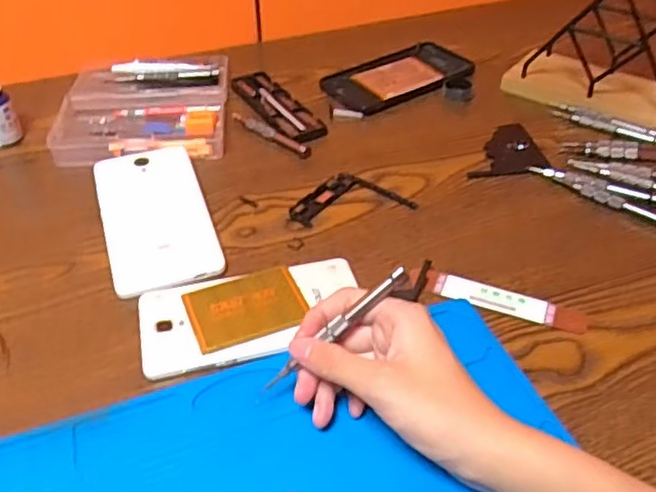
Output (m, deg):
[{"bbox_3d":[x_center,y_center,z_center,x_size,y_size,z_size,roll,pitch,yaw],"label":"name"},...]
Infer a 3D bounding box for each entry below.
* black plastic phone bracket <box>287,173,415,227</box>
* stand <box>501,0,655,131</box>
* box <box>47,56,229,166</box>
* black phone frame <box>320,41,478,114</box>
[{"bbox_3d":[0.015,-0.040,0.526,0.097,0.004,0.053,-11,42,-12],"label":"black plastic phone bracket"},{"bbox_3d":[0.279,-0.196,0.622,0.163,0.105,0.131,28,49,28],"label":"stand"},{"bbox_3d":[-0.170,-0.133,0.617,0.144,0.022,0.168,-4,42,-4],"label":"box"},{"bbox_3d":[0.071,-0.175,0.673,0.155,0.011,0.085,-23,46,-24],"label":"black phone frame"}]

